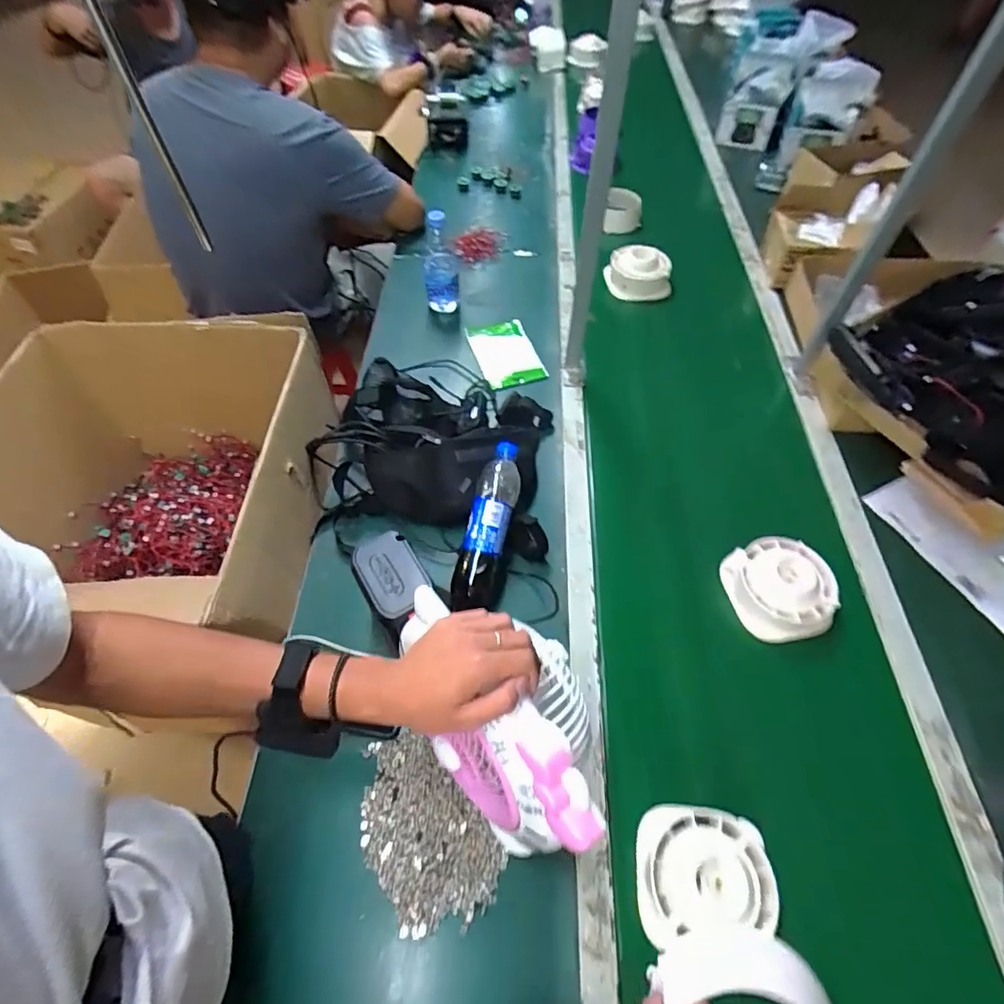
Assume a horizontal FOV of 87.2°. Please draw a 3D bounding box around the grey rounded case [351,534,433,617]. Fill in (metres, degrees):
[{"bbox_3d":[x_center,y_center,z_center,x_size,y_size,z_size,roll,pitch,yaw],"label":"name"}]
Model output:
[{"bbox_3d":[-0.134,0.087,0.638,0.071,0.017,0.106,-27,60,-19],"label":"grey rounded case"}]

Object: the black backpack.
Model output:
[{"bbox_3d":[-0.110,-0.112,0.873,0.395,0.161,0.287,-2,55,-2],"label":"black backpack"}]

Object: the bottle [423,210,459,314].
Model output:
[{"bbox_3d":[-0.126,-0.487,1.070,0.068,0.191,0.058,-4,55,-4],"label":"bottle"}]

